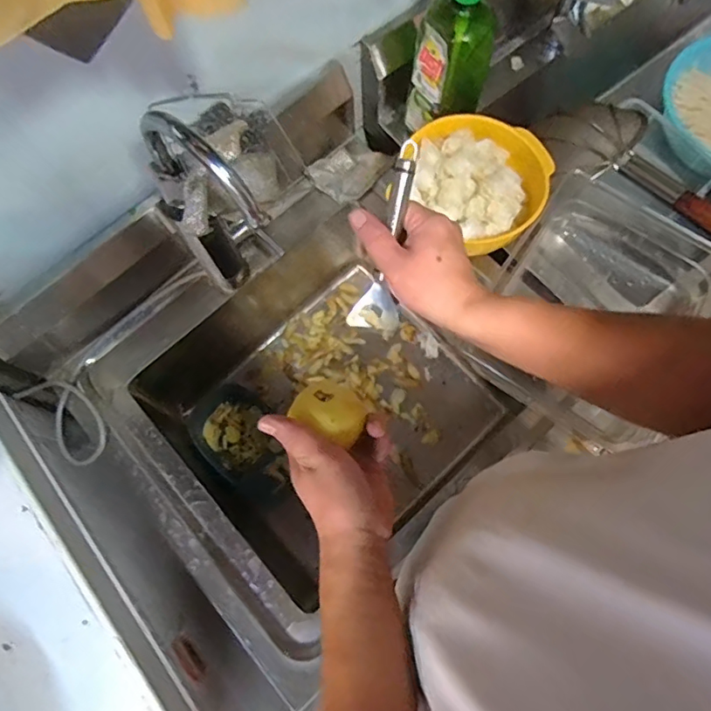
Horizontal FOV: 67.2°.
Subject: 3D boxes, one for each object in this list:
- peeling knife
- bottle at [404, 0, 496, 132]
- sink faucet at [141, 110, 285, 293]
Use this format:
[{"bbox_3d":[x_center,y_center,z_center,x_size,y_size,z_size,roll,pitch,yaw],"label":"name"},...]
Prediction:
[{"bbox_3d":[0.034,-0.105,0.498,0.046,0.015,0.173,16,111,7],"label":"peeling knife"},{"bbox_3d":[0.128,-0.411,0.708,0.106,0.247,0.078,-14,73,-2],"label":"bottle"},{"bbox_3d":[-0.148,-0.130,0.608,0.158,0.342,0.058,41,79,13],"label":"sink faucet"}]

